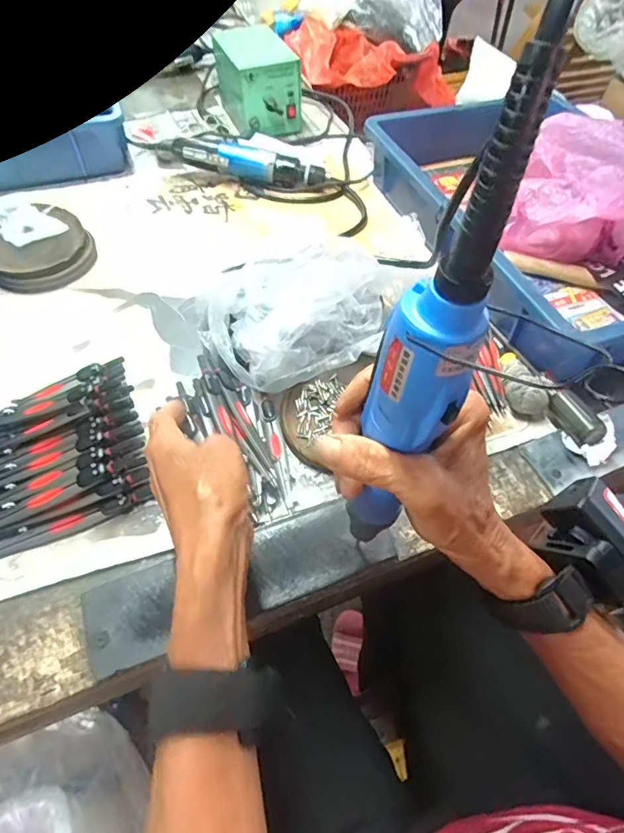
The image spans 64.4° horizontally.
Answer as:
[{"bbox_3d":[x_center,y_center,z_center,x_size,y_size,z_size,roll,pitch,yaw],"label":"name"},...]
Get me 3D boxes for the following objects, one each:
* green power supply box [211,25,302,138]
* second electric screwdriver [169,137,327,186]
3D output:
[{"bbox_3d":[-0.084,-0.510,0.751,0.092,0.088,0.144,-18,56,-14],"label":"green power supply box"},{"bbox_3d":[-0.087,-0.338,0.663,0.204,0.039,0.032,7,54,4],"label":"second electric screwdriver"}]

